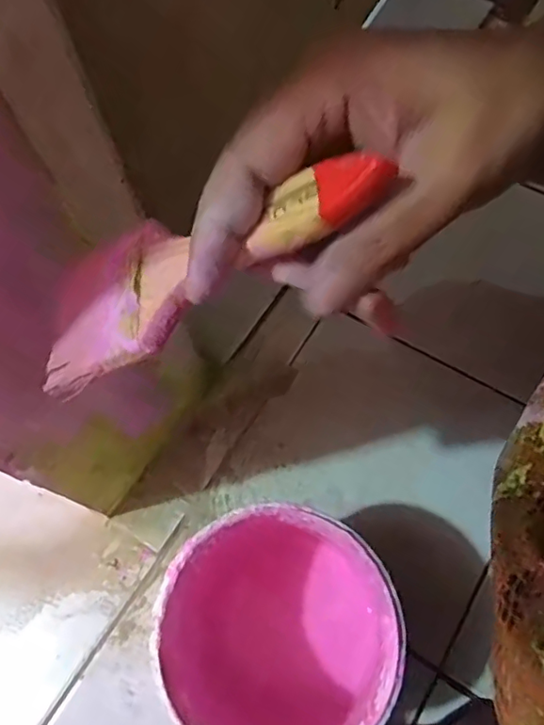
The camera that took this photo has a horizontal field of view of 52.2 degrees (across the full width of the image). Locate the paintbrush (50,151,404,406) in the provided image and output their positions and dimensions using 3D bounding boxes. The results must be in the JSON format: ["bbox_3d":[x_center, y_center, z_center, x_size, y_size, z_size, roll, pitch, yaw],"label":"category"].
[{"bbox_3d":[-0.036,-0.032,0.211,0.173,0.014,0.053,-19,60,36],"label":"paintbrush"}]

